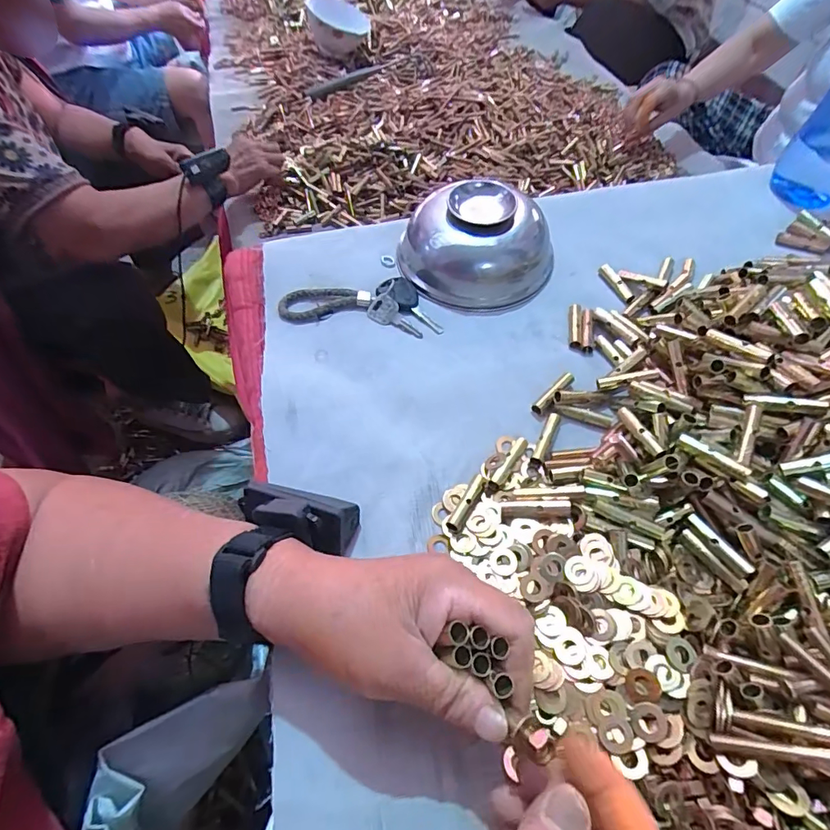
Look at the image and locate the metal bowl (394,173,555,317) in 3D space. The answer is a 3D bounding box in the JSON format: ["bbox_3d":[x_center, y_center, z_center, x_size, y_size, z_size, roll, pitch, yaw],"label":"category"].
[{"bbox_3d":[0.058,-0.159,0.435,0.138,0.065,0.138,-1,56,2],"label":"metal bowl"}]

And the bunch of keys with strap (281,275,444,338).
[{"bbox_3d":[-0.047,-0.100,0.419,0.136,0.017,0.056,5,57,5],"label":"bunch of keys with strap"}]

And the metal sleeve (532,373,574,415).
[{"bbox_3d":[0.106,-0.017,0.364,0.009,0.011,0.044,38,65,24],"label":"metal sleeve"}]

